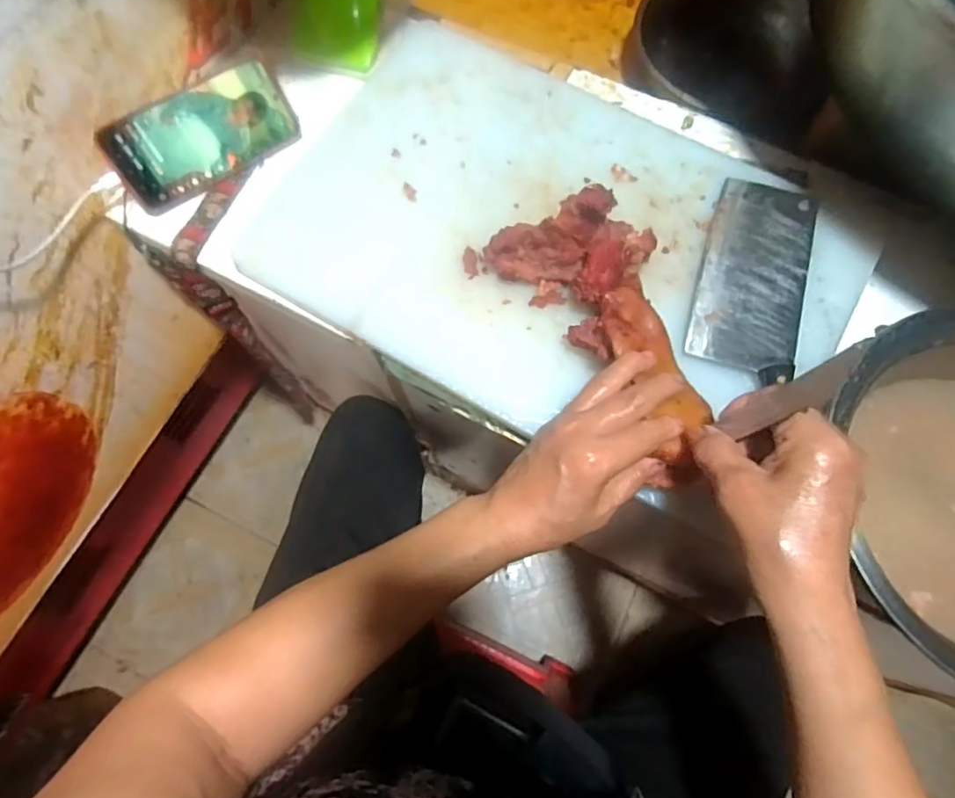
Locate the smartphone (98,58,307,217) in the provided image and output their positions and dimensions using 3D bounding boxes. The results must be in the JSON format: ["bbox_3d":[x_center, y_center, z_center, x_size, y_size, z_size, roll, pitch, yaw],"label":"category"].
[{"bbox_3d":[-0.251,-0.240,0.508,0.164,0.075,0.013,-33,39,-9],"label":"smartphone"}]

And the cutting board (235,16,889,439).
[{"bbox_3d":[0.063,-0.143,0.483,0.485,0.021,0.327,30,76,10],"label":"cutting board"}]

